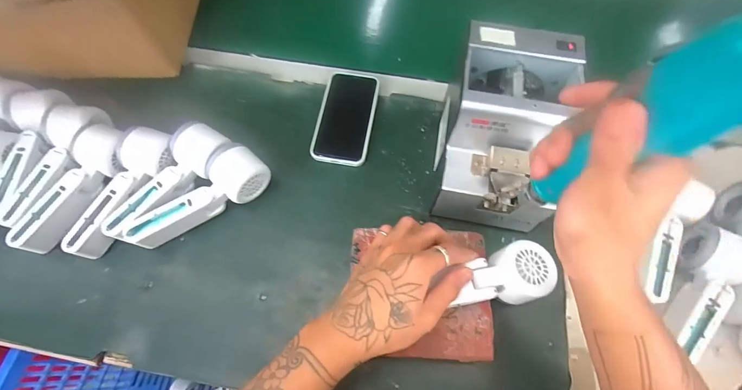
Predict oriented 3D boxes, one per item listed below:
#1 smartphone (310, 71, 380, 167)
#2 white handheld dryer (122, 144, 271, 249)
[{"bbox_3d":[-0.035,-0.109,0.494,0.075,0.012,0.144,9,64,4],"label":"smartphone"},{"bbox_3d":[-0.201,0.007,0.422,0.166,0.056,0.058,-39,72,-17],"label":"white handheld dryer"}]

